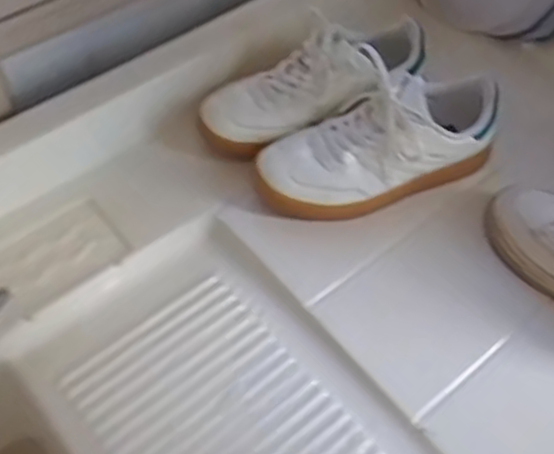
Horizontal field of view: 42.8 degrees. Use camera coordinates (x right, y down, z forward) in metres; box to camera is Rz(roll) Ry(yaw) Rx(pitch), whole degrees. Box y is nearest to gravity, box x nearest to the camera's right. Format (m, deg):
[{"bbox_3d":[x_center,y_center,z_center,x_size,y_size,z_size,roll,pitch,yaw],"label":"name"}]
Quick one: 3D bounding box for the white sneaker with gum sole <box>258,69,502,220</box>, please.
[{"bbox_3d":[0.098,-0.076,0.661,0.228,0.084,0.087,-20,59,-18],"label":"white sneaker with gum sole"}]

